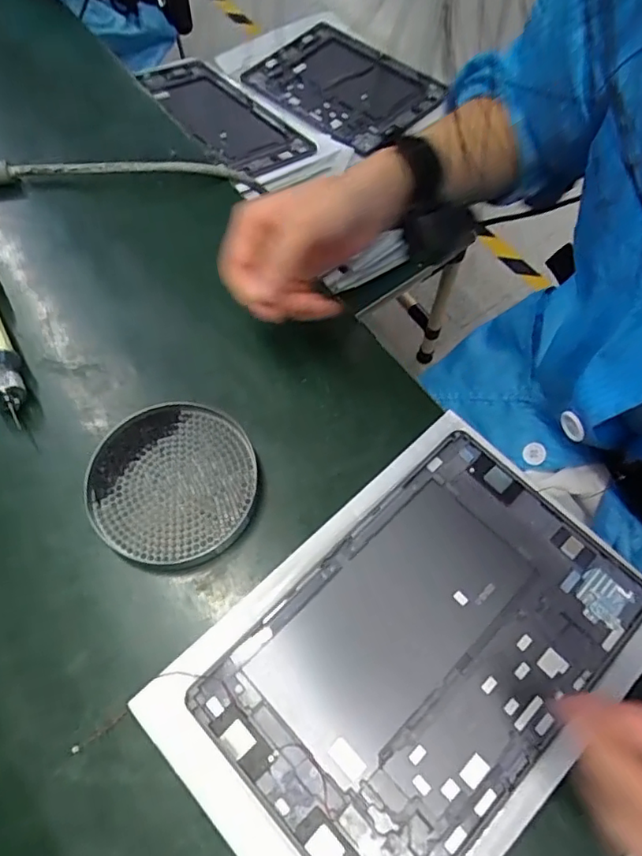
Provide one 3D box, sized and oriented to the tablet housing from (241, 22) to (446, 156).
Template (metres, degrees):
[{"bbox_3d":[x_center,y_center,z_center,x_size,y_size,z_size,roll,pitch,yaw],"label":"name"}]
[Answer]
[{"bbox_3d":[0.030,-0.481,0.804,0.262,0.011,0.173,41,73,21],"label":"tablet housing"}]

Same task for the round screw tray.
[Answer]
[{"bbox_3d":[-0.102,0.037,0.397,0.113,0.013,0.110,-1,65,2],"label":"round screw tray"}]

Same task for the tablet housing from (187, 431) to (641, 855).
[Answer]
[{"bbox_3d":[0.066,0.134,0.357,0.253,0.012,0.163,-41,72,-16],"label":"tablet housing"}]

